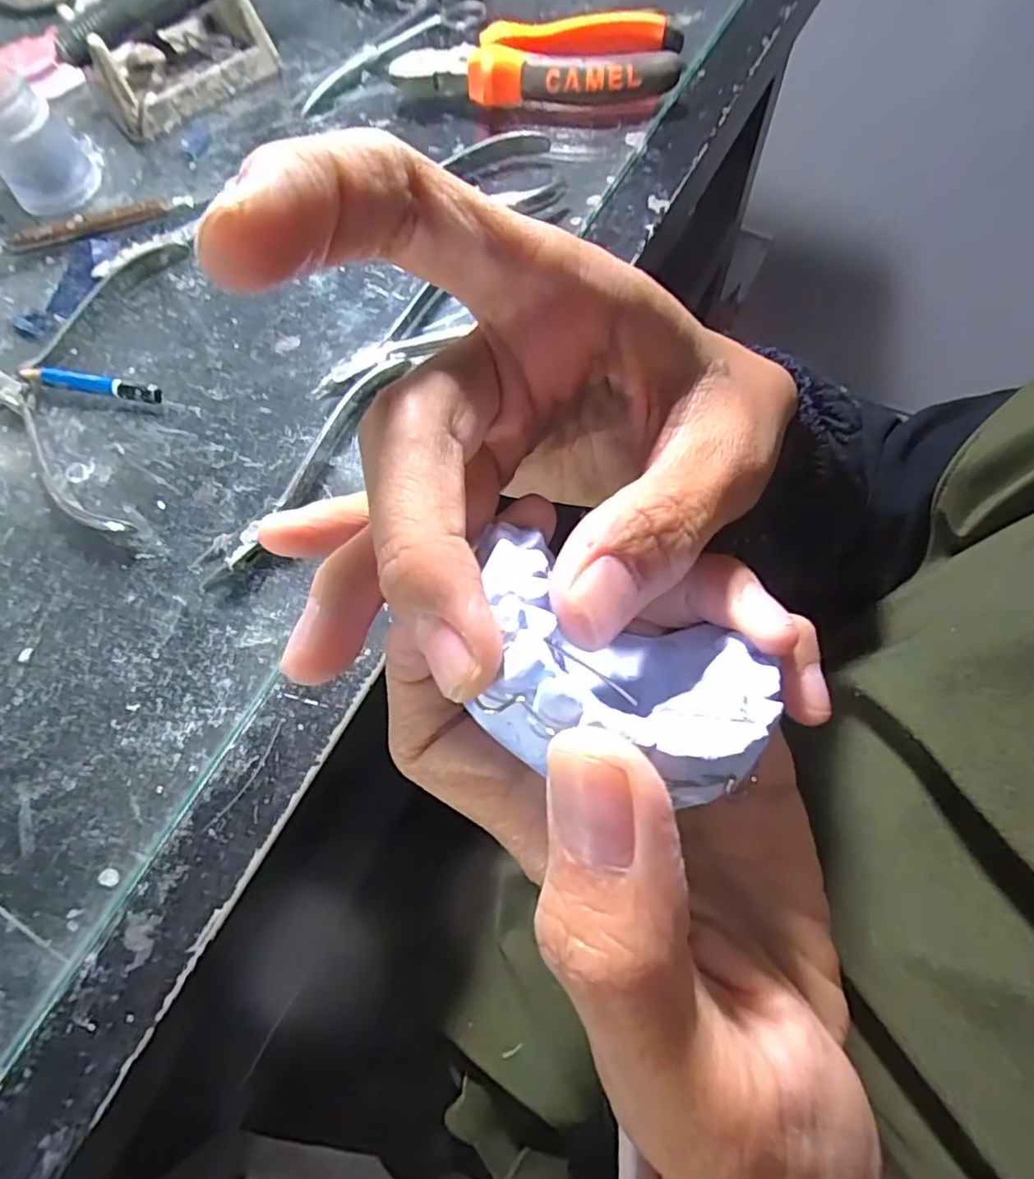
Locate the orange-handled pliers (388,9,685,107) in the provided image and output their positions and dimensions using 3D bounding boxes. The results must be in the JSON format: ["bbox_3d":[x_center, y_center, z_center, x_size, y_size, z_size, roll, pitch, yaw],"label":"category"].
[{"bbox_3d":[0.009,-0.282,0.336,0.153,0.029,0.051,2,67,4],"label":"orange-handled pliers"}]

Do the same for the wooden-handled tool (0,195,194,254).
[{"bbox_3d":[-0.232,-0.183,0.319,0.128,0.010,0.013,-15,67,-3],"label":"wooden-handled tool"}]

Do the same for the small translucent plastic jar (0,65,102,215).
[{"bbox_3d":[-0.250,-0.230,0.318,0.044,0.047,0.042,-34,70,-11],"label":"small translucent plastic jar"}]

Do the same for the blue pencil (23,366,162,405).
[{"bbox_3d":[-0.188,-0.090,0.278,0.063,0.011,0.008,10,68,7],"label":"blue pencil"}]

